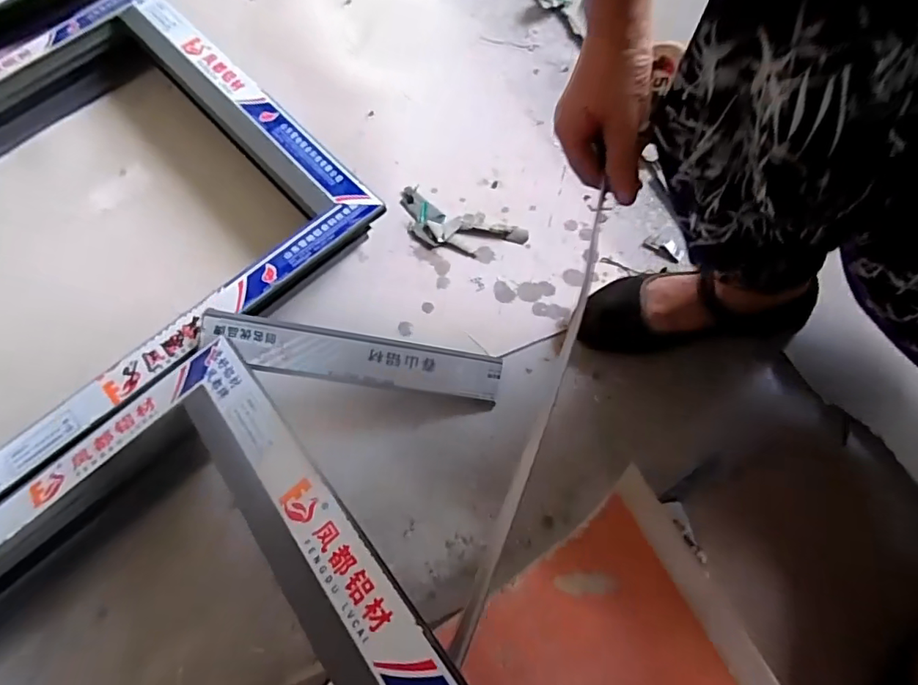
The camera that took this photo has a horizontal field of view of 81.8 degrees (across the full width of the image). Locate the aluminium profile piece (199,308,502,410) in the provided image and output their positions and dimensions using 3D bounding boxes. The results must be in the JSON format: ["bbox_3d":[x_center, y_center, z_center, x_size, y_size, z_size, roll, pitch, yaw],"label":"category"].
[{"bbox_3d":[-0.107,0.017,0.558,0.306,0.018,0.052,11,66,-10],"label":"aluminium profile piece"}]

